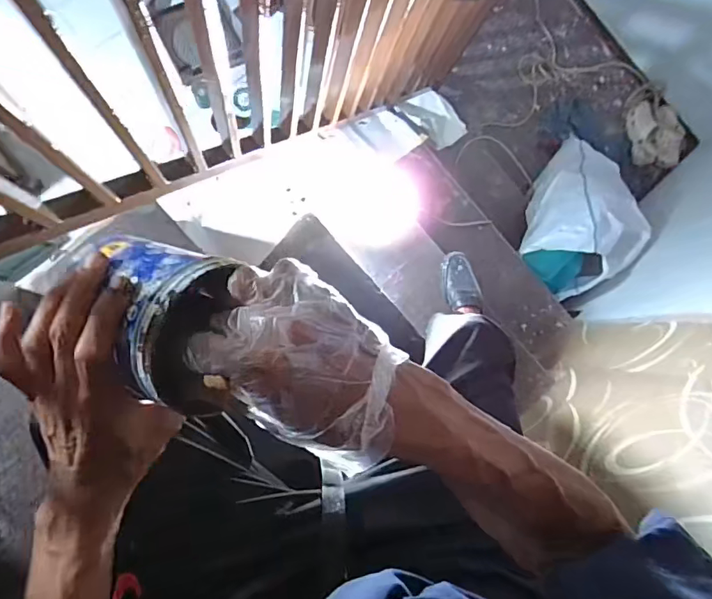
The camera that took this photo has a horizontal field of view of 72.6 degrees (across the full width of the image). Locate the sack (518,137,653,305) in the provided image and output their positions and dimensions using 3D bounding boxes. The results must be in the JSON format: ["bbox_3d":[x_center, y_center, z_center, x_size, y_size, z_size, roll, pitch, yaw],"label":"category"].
[{"bbox_3d":[0.814,-0.358,1.737,0.324,0.262,0.775,29,47,-6],"label":"sack"}]

